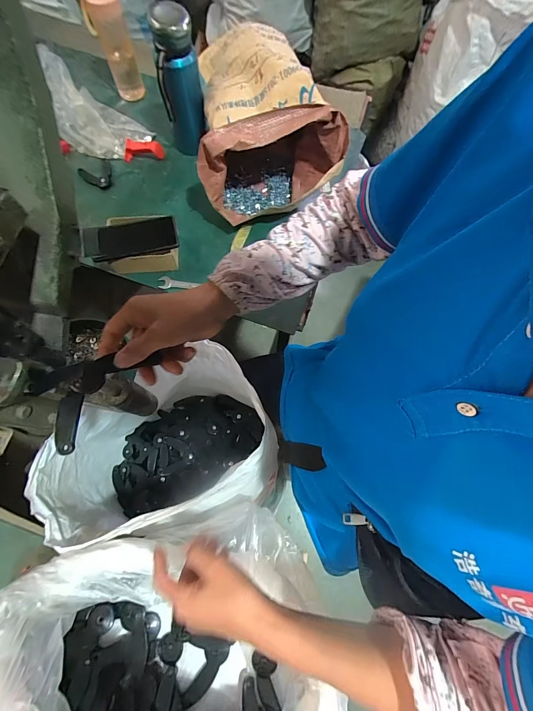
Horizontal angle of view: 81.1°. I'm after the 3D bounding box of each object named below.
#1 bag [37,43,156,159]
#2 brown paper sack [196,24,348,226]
[{"bbox_3d":[-0.336,-0.491,0.616,0.154,0.135,0.118,2,71,1],"label":"bag"},{"bbox_3d":[0.005,-0.457,0.649,0.289,0.226,0.334,1,71,0],"label":"brown paper sack"}]

